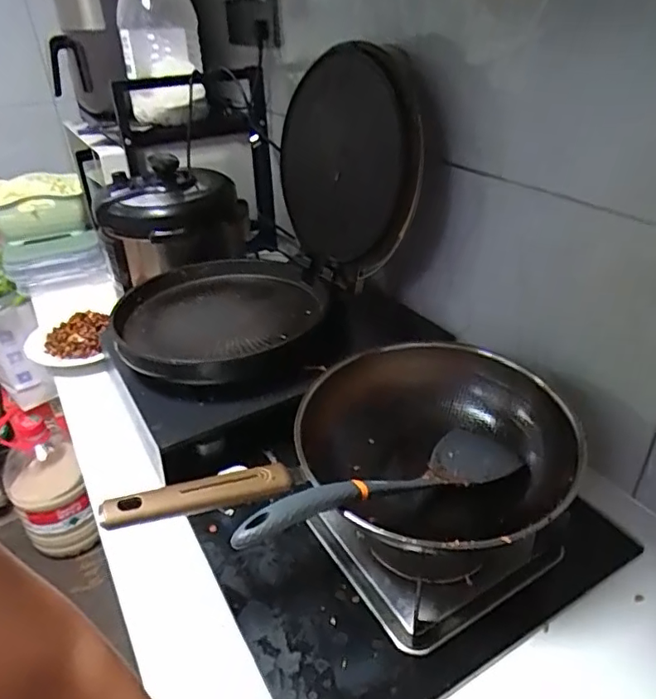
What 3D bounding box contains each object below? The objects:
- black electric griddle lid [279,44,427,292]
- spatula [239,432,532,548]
[{"bbox_3d":[0.012,-0.293,0.888,0.061,0.333,0.338,-17,36,-33],"label":"black electric griddle lid"},{"bbox_3d":[0.063,0.140,0.575,0.350,0.041,0.084,-3,27,-39],"label":"spatula"}]

